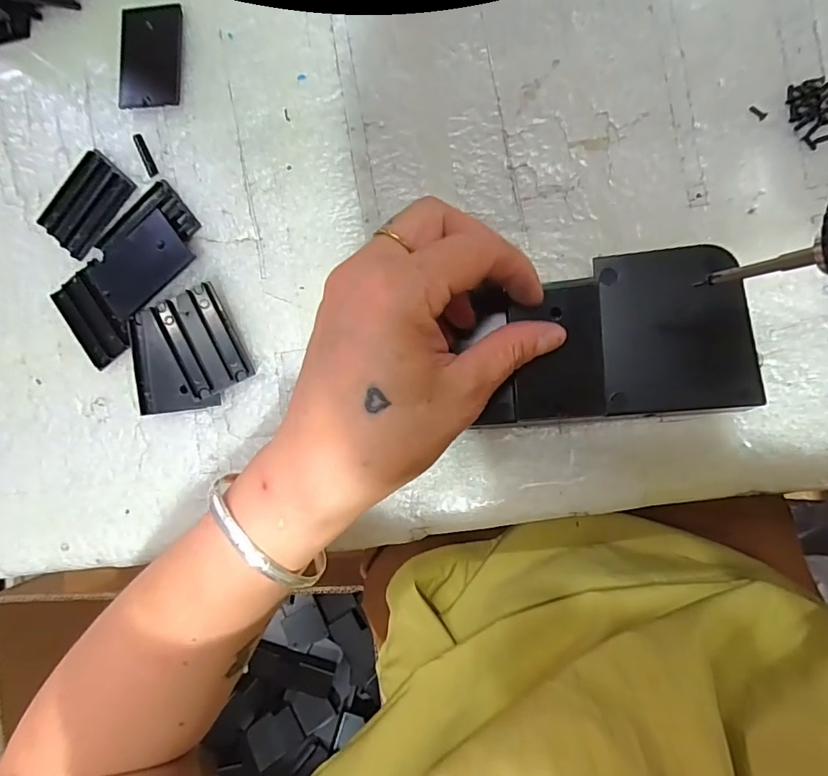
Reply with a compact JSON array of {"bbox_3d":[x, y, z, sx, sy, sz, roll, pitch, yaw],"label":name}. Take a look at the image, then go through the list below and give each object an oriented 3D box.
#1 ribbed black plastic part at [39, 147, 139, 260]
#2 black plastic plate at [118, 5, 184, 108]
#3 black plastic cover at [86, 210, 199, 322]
[{"bbox_3d":[-0.187,-0.104,0.280,0.039,0.007,0.055,38,96,8],"label":"ribbed black plastic part"},{"bbox_3d":[-0.146,-0.185,0.274,0.032,0.008,0.055,4,90,10],"label":"black plastic plate"},{"bbox_3d":[-0.152,-0.069,0.273,0.056,0.006,0.038,-41,83,7],"label":"black plastic cover"}]

